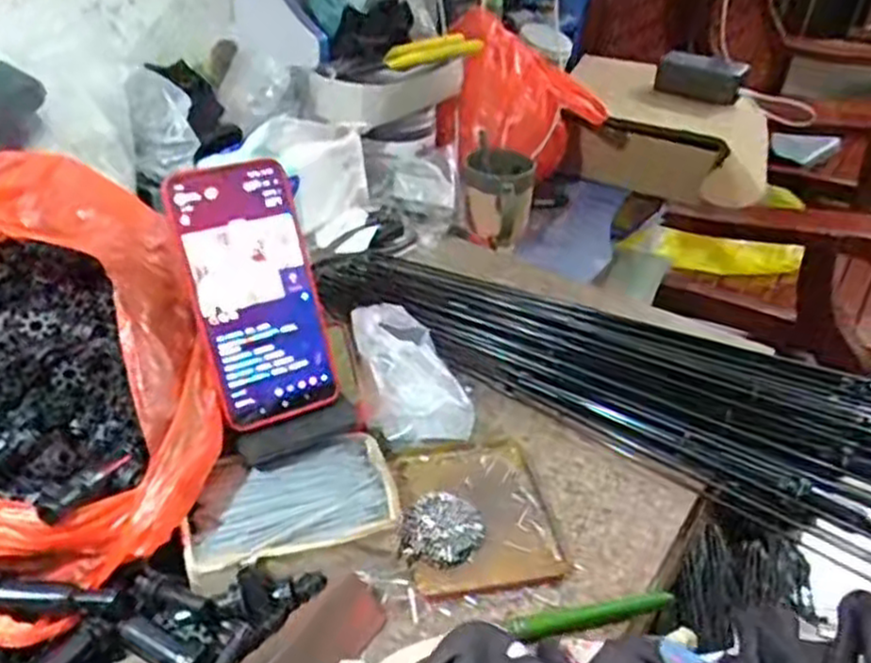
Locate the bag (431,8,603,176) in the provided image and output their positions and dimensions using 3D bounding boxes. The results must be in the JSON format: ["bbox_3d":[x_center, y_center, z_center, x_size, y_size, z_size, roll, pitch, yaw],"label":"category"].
[{"bbox_3d":[0.111,-0.291,0.936,0.202,0.158,0.132,12,37,12],"label":"bag"}]

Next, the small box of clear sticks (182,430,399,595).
[{"bbox_3d":[-0.090,0.111,0.462,0.128,0.030,0.077,-12,39,-21],"label":"small box of clear sticks"}]

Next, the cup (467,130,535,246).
[{"bbox_3d":[0.073,-0.168,0.877,0.082,0.098,0.093,4,36,0],"label":"cup"}]

